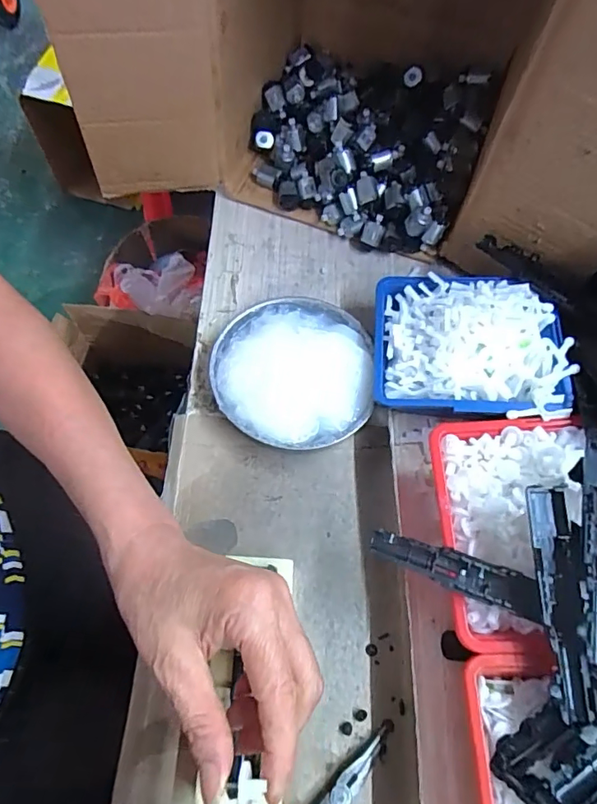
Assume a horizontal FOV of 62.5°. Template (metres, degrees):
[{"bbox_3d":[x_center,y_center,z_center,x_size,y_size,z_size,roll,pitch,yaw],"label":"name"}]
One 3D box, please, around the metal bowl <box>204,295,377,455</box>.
[{"bbox_3d":[-0.005,-0.024,0.403,0.126,0.032,0.132,1,64,-2],"label":"metal bowl"}]

